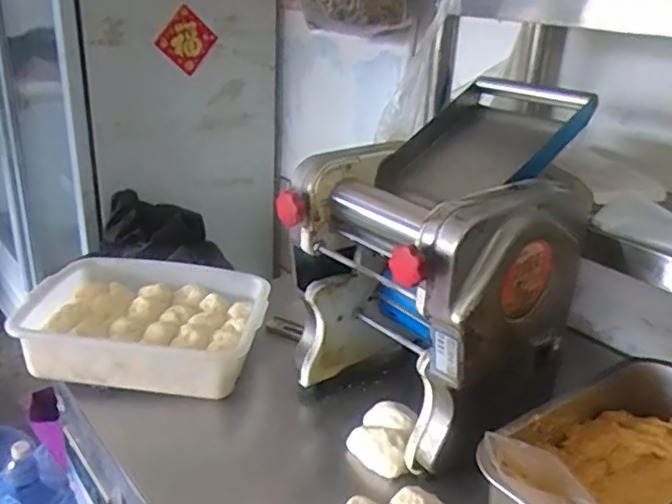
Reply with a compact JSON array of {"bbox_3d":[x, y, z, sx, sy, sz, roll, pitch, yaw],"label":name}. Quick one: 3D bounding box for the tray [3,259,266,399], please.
[{"bbox_3d":[-0.291,0.109,1.013,0.350,0.084,0.273,2,24,-2],"label":"tray"}]

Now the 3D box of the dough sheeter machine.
[{"bbox_3d":[0.149,0.022,0.864,0.356,0.380,0.296,-15,30,-36],"label":"dough sheeter machine"}]

